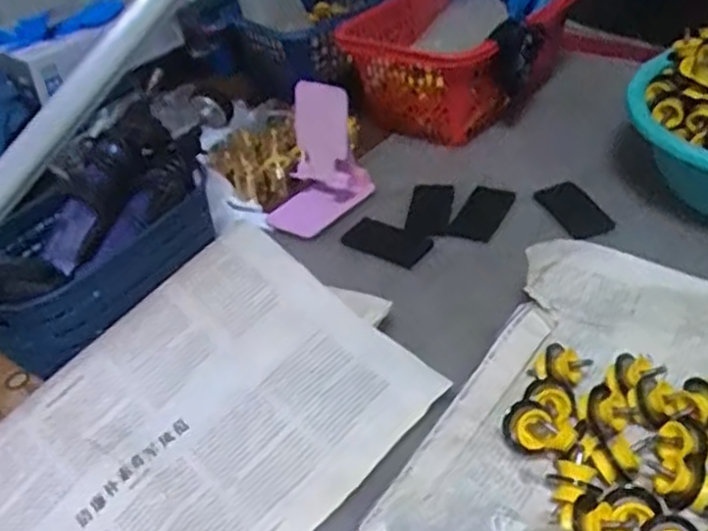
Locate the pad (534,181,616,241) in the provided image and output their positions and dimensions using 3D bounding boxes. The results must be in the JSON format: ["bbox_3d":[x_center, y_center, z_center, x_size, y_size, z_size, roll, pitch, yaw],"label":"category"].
[{"bbox_3d":[0.207,-0.053,0.687,0.046,0.006,0.076,-16,39,-9],"label":"pad"}]

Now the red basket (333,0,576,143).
[{"bbox_3d":[0.128,-0.260,0.875,0.220,0.113,0.261,20,47,32],"label":"red basket"}]

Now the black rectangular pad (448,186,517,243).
[{"bbox_3d":[0.122,-0.049,0.690,0.041,0.004,0.074,23,55,22],"label":"black rectangular pad"}]

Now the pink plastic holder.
[{"bbox_3d":[-0.041,-0.104,0.701,0.084,0.111,0.094,11,42,23],"label":"pink plastic holder"}]

